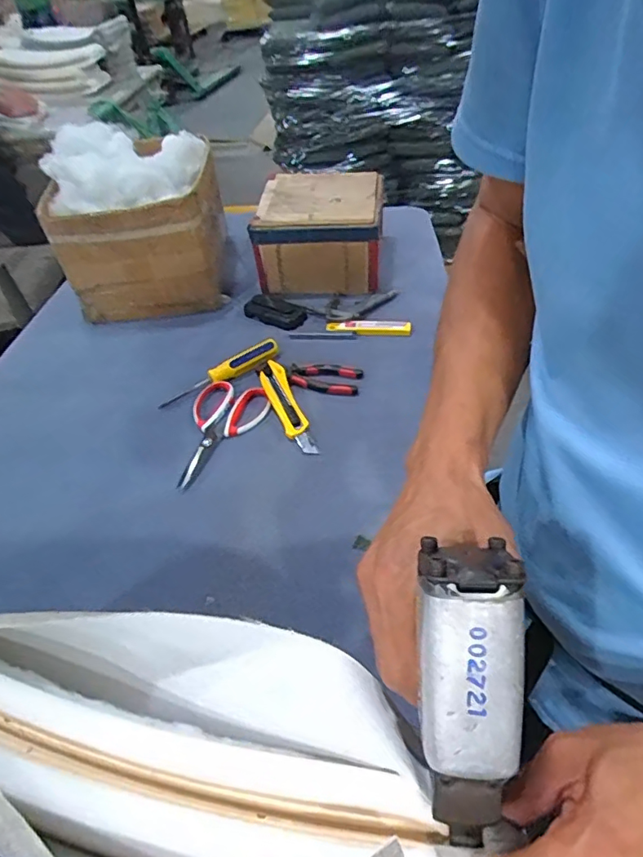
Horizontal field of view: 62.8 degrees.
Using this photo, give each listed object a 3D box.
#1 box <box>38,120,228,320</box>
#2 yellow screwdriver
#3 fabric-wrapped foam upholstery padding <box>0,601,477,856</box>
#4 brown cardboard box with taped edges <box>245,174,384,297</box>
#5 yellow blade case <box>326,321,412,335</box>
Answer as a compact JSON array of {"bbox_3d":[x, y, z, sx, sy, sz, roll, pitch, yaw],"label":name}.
[{"bbox_3d":[-0.313,-0.360,0.920,0.266,0.242,0.230,-10,44,-3],"label":"box"},{"bbox_3d":[-0.150,-0.083,0.784,0.190,0.030,0.026,-28,48,-20],"label":"yellow screwdriver"},{"bbox_3d":[-0.115,0.151,0.272,0.350,0.060,0.135,11,48,12],"label":"fabric-wrapped foam upholstery padding"},{"bbox_3d":[0.001,-0.344,0.946,0.207,0.136,0.245,-1,45,7],"label":"brown cardboard box with taped edges"},{"bbox_3d":[0.076,-0.163,0.844,0.133,0.008,0.029,-3,44,5],"label":"yellow blade case"}]

